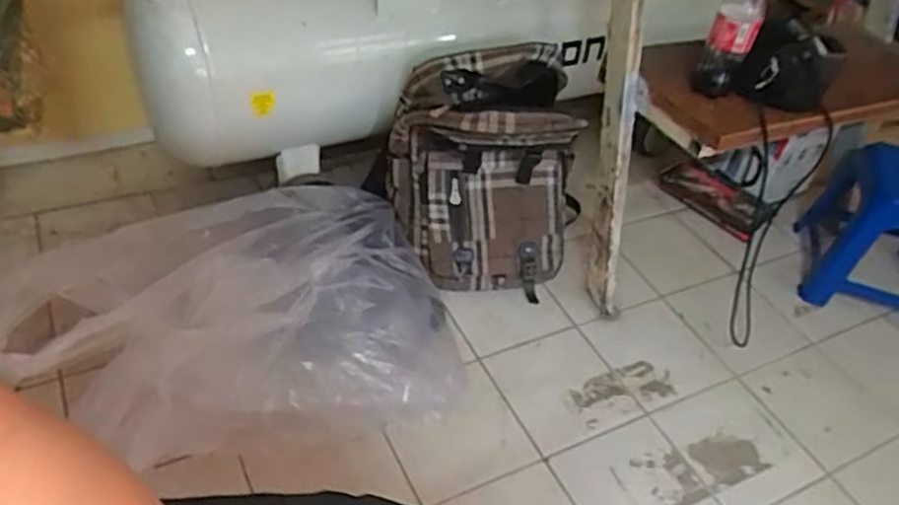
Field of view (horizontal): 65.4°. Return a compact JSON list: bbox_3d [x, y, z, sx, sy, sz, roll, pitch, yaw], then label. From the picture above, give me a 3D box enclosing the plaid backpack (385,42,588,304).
[{"bbox_3d":[0.065,-0.130,1.213,0.328,0.363,0.192,0,43,-10],"label":"plaid backpack"}]

